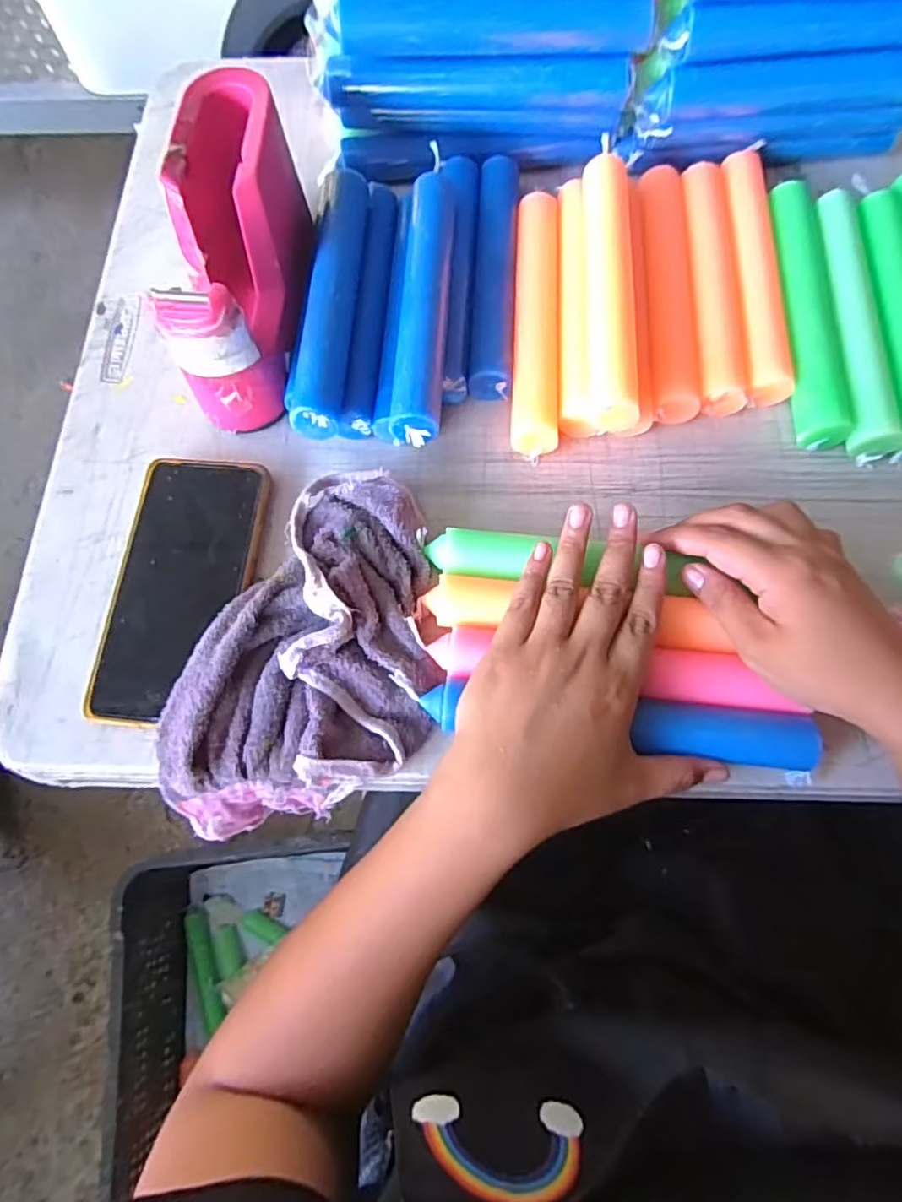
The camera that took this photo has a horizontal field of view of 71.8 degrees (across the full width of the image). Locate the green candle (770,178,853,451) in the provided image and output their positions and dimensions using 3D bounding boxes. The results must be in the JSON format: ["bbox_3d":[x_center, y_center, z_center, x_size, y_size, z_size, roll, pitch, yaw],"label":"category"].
[{"bbox_3d":[0.231,-0.192,0.411,0.027,0.026,0.199,2,72,2],"label":"green candle"}]

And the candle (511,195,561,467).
[{"bbox_3d":[0.056,-0.188,0.418,0.029,0.024,0.199,2,72,2],"label":"candle"}]

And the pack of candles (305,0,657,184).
[{"bbox_3d":[0.016,-0.377,0.411,0.210,0.125,0.097,-6,72,0],"label":"pack of candles"}]

